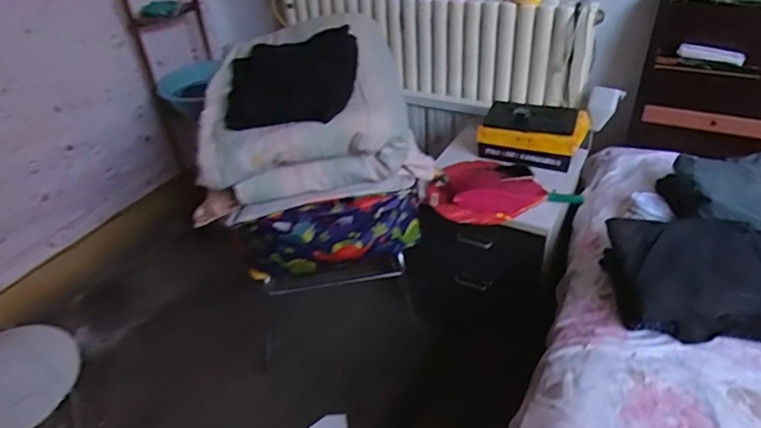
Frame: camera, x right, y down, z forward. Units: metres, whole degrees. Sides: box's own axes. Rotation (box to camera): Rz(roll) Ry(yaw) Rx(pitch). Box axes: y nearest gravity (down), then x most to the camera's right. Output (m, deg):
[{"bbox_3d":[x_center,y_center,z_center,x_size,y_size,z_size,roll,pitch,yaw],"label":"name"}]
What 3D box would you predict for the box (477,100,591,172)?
[{"bbox_3d":[0.462,-0.241,1.578,0.295,0.116,0.188,15,42,22],"label":"box"}]

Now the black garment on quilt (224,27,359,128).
[{"bbox_3d":[-0.223,-0.312,1.270,0.323,0.154,0.338,-2,37,5],"label":"black garment on quilt"}]

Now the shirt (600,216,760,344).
[{"bbox_3d":[0.693,0.130,1.126,0.340,0.100,0.320,3,39,9],"label":"shirt"}]

